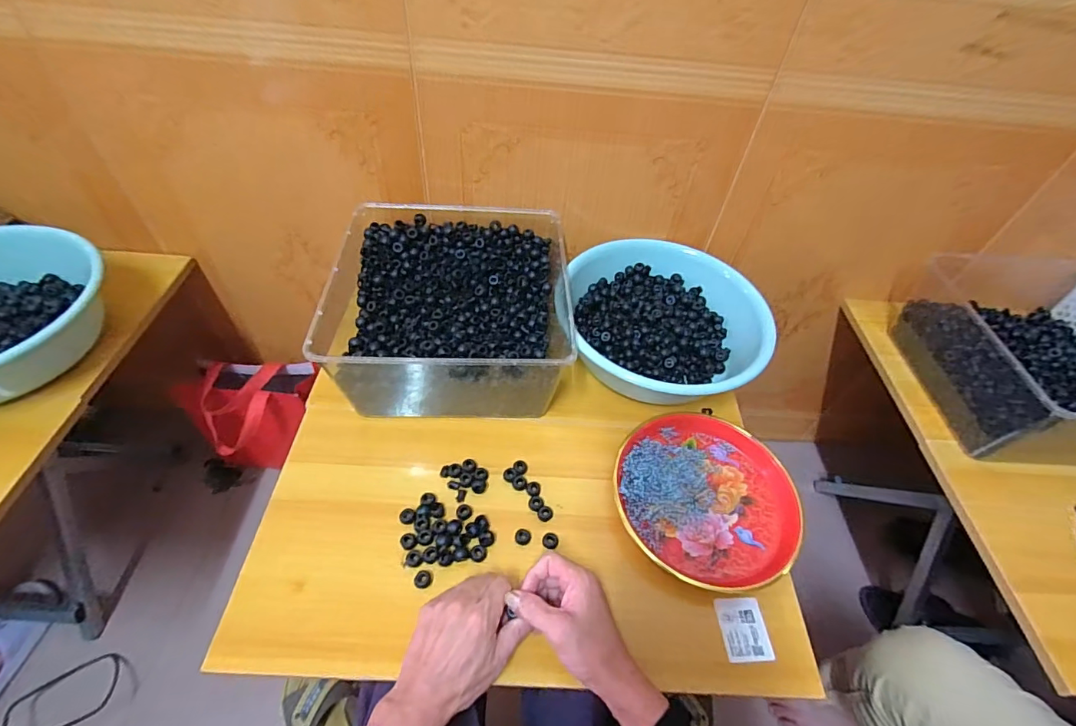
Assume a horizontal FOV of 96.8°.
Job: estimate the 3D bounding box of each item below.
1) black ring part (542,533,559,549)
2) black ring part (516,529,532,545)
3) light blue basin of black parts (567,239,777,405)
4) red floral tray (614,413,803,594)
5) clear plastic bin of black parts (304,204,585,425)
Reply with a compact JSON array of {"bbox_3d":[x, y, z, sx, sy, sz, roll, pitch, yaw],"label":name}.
[{"bbox_3d":[0.014,0.202,0.542,0.017,0.005,0.018,3,51,-3],"label":"black ring part"},{"bbox_3d":[-0.017,0.197,0.543,0.019,0.004,0.017,6,50,-1],"label":"black ring part"},{"bbox_3d":[0.184,-0.069,0.699,0.234,0.109,0.262,-11,53,-14],"label":"light blue basin of black parts"},{"bbox_3d":[0.201,0.155,0.589,0.207,0.040,0.221,7,50,0],"label":"red floral tray"},{"bbox_3d":[-0.115,-0.080,0.671,0.297,0.128,0.291,0,51,-6],"label":"clear plastic bin of black parts"}]

